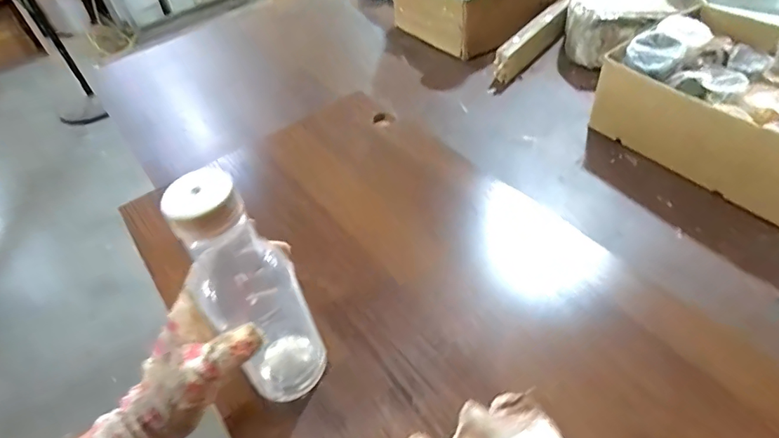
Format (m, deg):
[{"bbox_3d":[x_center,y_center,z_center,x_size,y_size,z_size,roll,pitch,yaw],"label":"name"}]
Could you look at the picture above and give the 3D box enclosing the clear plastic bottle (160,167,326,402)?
[{"bbox_3d":[-0.095,0.056,0.327,0.065,0.211,0.077,-27,50,-16],"label":"clear plastic bottle"}]

